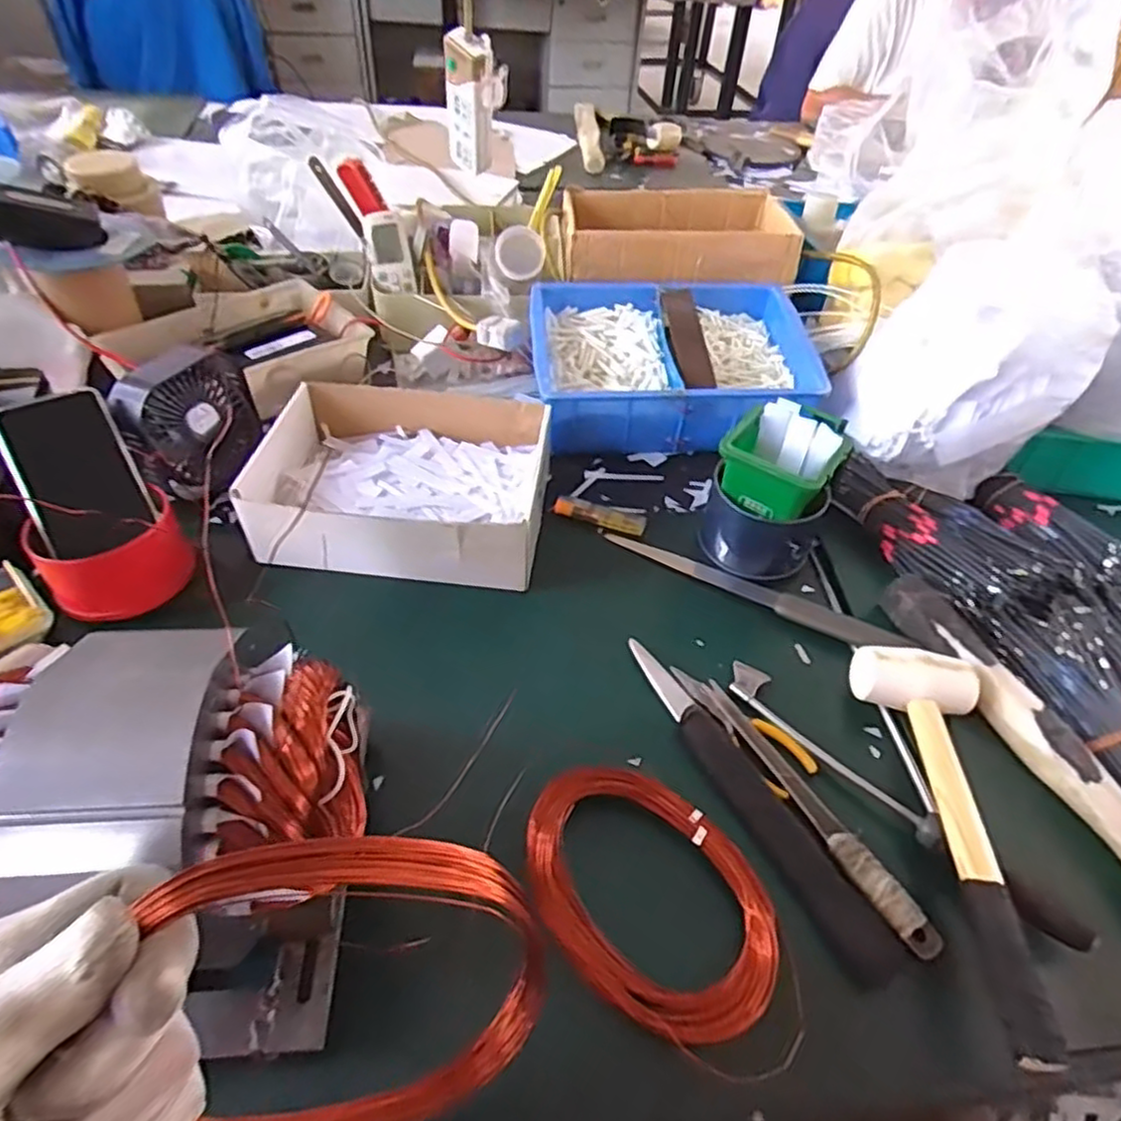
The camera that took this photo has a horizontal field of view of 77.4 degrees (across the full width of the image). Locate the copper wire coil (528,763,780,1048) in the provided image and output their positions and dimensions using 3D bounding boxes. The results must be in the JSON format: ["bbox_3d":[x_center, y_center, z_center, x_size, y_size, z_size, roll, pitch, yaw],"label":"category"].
[{"bbox_3d":[0.052,0.197,0.422,0.121,0.022,0.167,-34,57,-30],"label":"copper wire coil"}]

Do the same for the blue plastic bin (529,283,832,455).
[{"bbox_3d":[0.116,-0.215,0.770,0.297,0.099,0.217,-4,48,-8],"label":"blue plastic bin"}]

